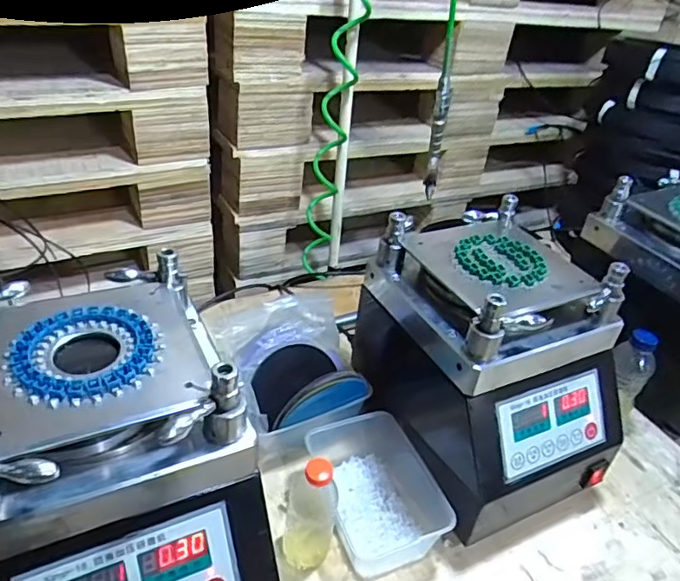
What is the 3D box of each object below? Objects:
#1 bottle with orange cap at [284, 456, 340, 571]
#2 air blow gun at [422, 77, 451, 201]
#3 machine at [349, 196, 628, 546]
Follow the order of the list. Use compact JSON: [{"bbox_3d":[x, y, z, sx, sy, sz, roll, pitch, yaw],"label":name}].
[{"bbox_3d":[-0.030,0.227,0.574,0.051,0.128,0.044,11,35,5],"label":"bottle with orange cap"},{"bbox_3d":[0.150,-0.236,0.859,0.026,0.172,0.066,11,35,5],"label":"air blow gun"},{"bbox_3d":[0.178,0.083,0.687,0.218,0.288,0.284,-10,38,-23],"label":"machine"}]

